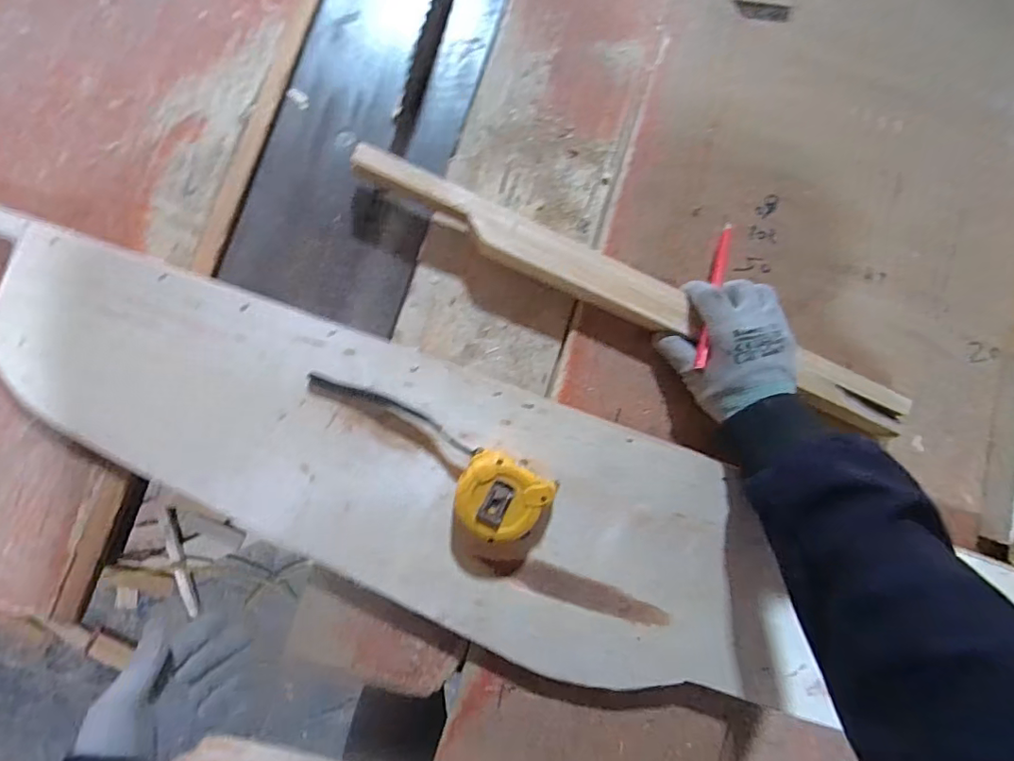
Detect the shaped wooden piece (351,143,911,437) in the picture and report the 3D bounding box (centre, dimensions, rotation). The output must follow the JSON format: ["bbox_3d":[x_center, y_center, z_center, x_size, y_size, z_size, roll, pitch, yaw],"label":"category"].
[{"bbox_3d":[0.124,-0.069,0.471,0.534,0.030,0.047,23,84,-8],"label":"shaped wooden piece"}]

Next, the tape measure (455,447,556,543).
[{"bbox_3d":[-0.006,0.091,0.411,0.068,0.032,0.061,29,83,-5],"label":"tape measure"}]

